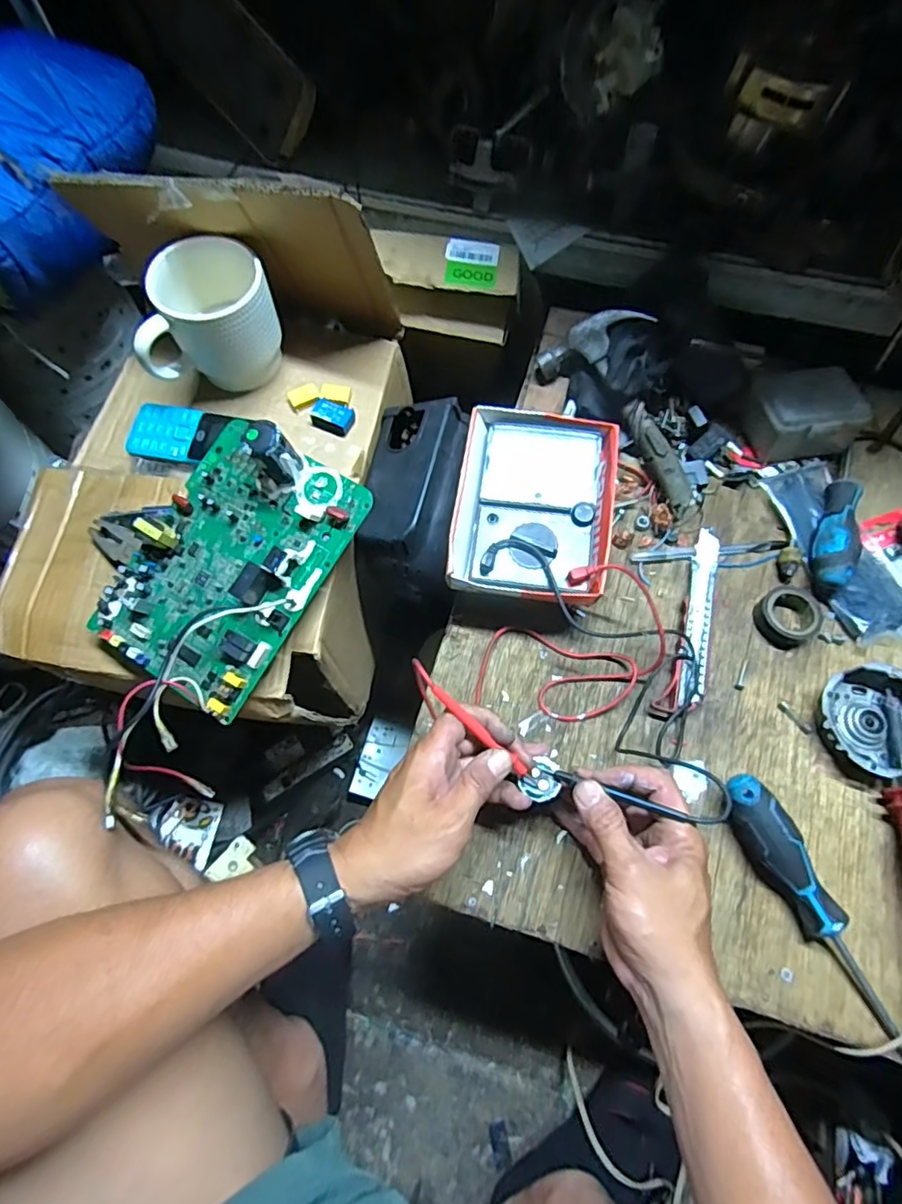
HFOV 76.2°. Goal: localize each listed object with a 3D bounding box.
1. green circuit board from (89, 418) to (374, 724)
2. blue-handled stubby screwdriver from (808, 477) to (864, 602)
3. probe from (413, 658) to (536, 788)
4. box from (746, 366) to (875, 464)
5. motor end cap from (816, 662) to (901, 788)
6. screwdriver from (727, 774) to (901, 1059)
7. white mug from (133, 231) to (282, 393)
[{"bbox_3d":[-0.176,-0.037,0.431,0.141,0.054,0.201,30,82,12],"label":"green circuit board"},{"bbox_3d":[0.351,-0.059,0.522,0.033,0.037,0.111,22,69,10],"label":"blue-handled stubby screwdriver"},{"bbox_3d":[0.018,0.087,0.403,0.124,0.013,0.010,44,73,-6],"label":"probe"},{"bbox_3d":[0.341,-0.181,0.563,0.097,0.058,0.075,-7,67,-2],"label":"box"},{"bbox_3d":[0.338,0.097,0.460,0.082,0.029,0.088,0,67,1],"label":"motor end cap"},{"bbox_3d":[0.283,0.257,0.387,0.031,0.041,0.296,-28,69,-10],"label":"screwdriver"},{"bbox_3d":[-0.215,-0.245,0.511,0.114,0.104,0.072,-23,68,-8],"label":"white mug"}]

